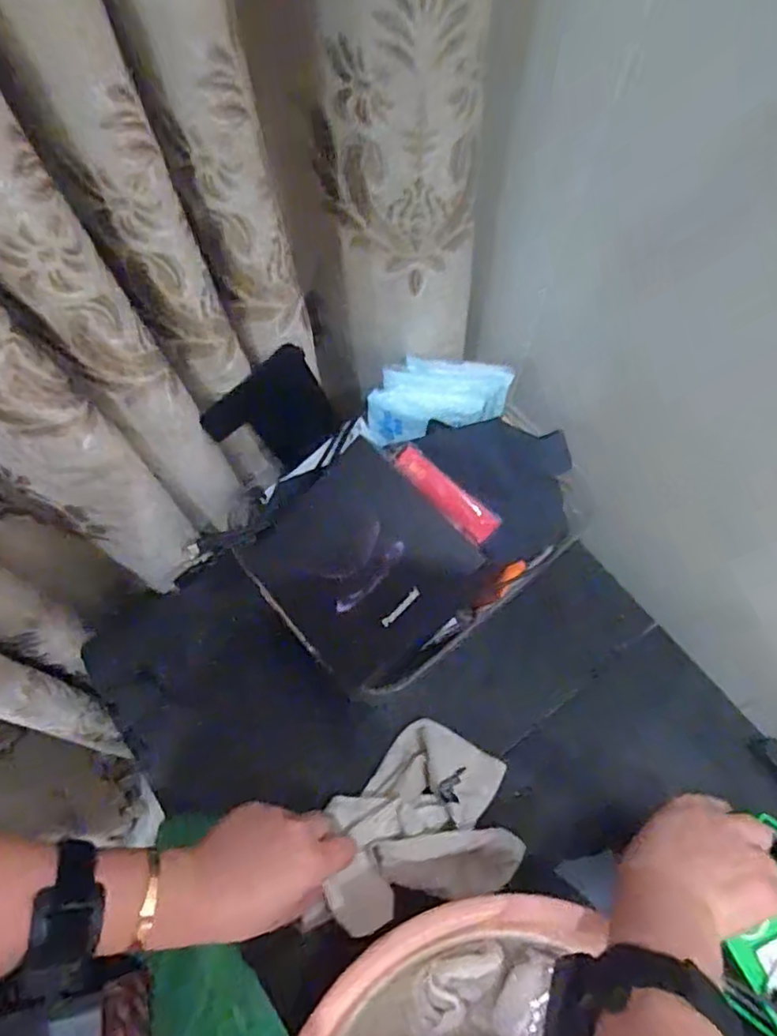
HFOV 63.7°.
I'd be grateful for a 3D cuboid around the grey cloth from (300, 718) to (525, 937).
[{"bbox_3d":[0.015,0.228,0.473,0.155,0.025,0.121,-13,64,-10],"label":"grey cloth"}]

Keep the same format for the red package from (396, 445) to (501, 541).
[{"bbox_3d":[0.045,-0.019,0.493,0.096,0.016,0.020,41,66,-8],"label":"red package"}]

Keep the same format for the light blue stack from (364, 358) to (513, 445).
[{"bbox_3d":[0.039,-0.100,0.511,0.126,0.043,0.063,-13,64,4],"label":"light blue stack"}]

